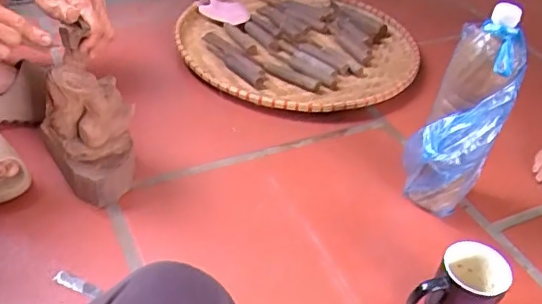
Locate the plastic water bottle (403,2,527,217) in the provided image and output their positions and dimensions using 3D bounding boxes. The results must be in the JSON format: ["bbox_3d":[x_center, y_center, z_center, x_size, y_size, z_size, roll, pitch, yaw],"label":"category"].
[{"bbox_3d":[0.267,-0.030,0.810,0.110,0.319,0.085,0,40,-8],"label":"plastic water bottle"}]

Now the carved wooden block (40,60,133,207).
[{"bbox_3d":[-0.260,-0.023,0.813,0.123,0.193,0.114,-10,42,-19],"label":"carved wooden block"}]

